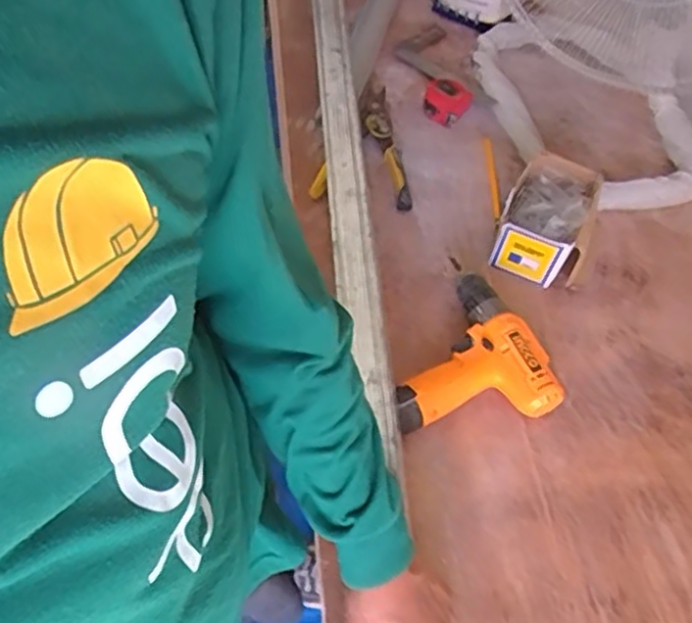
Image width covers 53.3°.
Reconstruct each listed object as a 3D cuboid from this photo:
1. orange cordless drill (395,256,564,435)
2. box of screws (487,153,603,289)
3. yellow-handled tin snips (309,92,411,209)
[{"bbox_3d":[0.128,0.032,0.798,0.173,0.052,0.211,-7,57,-7],"label":"orange cordless drill"},{"bbox_3d":[0.262,-0.116,0.882,0.119,0.088,0.148,21,58,11],"label":"box of screws"},{"bbox_3d":[0.052,-0.235,0.979,0.070,0.027,0.226,-7,57,-7],"label":"yellow-handled tin snips"}]

